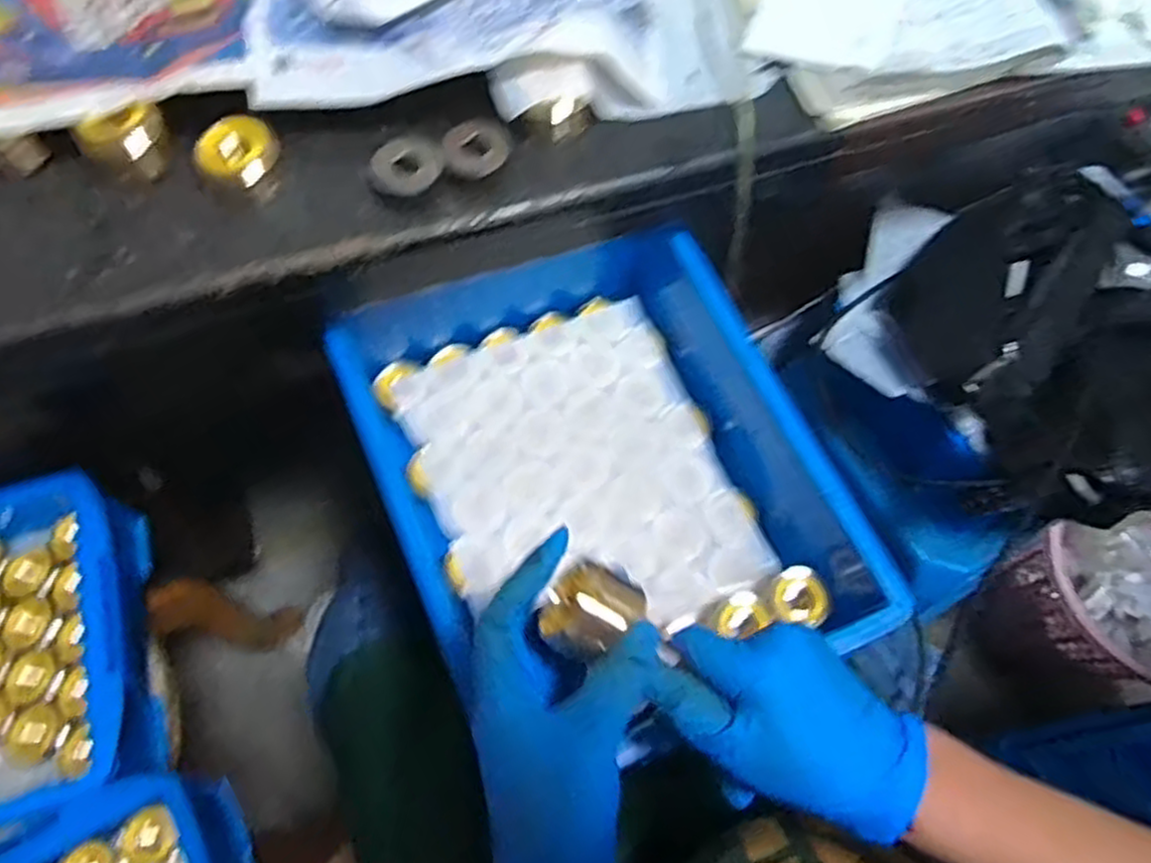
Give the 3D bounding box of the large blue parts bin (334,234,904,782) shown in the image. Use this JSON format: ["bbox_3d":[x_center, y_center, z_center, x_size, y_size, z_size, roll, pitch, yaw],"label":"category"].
[{"bbox_3d":[0.011,0.019,0.513,0.261,0.103,0.346,-23,70,-12],"label":"large blue parts bin"}]

